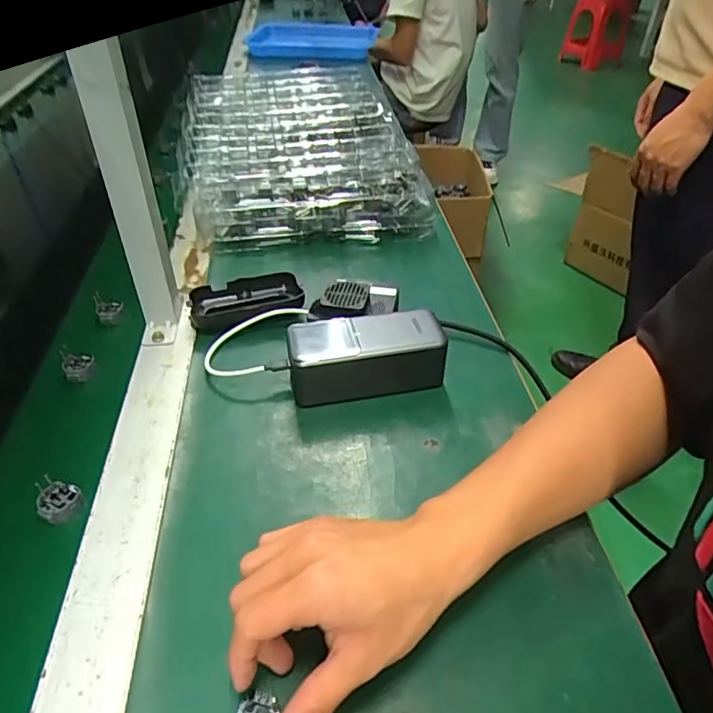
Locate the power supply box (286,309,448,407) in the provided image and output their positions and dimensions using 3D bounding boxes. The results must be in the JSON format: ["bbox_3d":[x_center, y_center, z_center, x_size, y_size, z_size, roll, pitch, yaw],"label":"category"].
[{"bbox_3d":[0.007,0.002,0.474,0.128,0.055,0.053,-11,43,-12],"label":"power supply box"}]

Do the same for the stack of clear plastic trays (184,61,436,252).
[{"bbox_3d":[-0.093,-0.305,0.788,0.292,0.091,0.424,-8,43,-10],"label":"stack of clear plastic trays"}]

